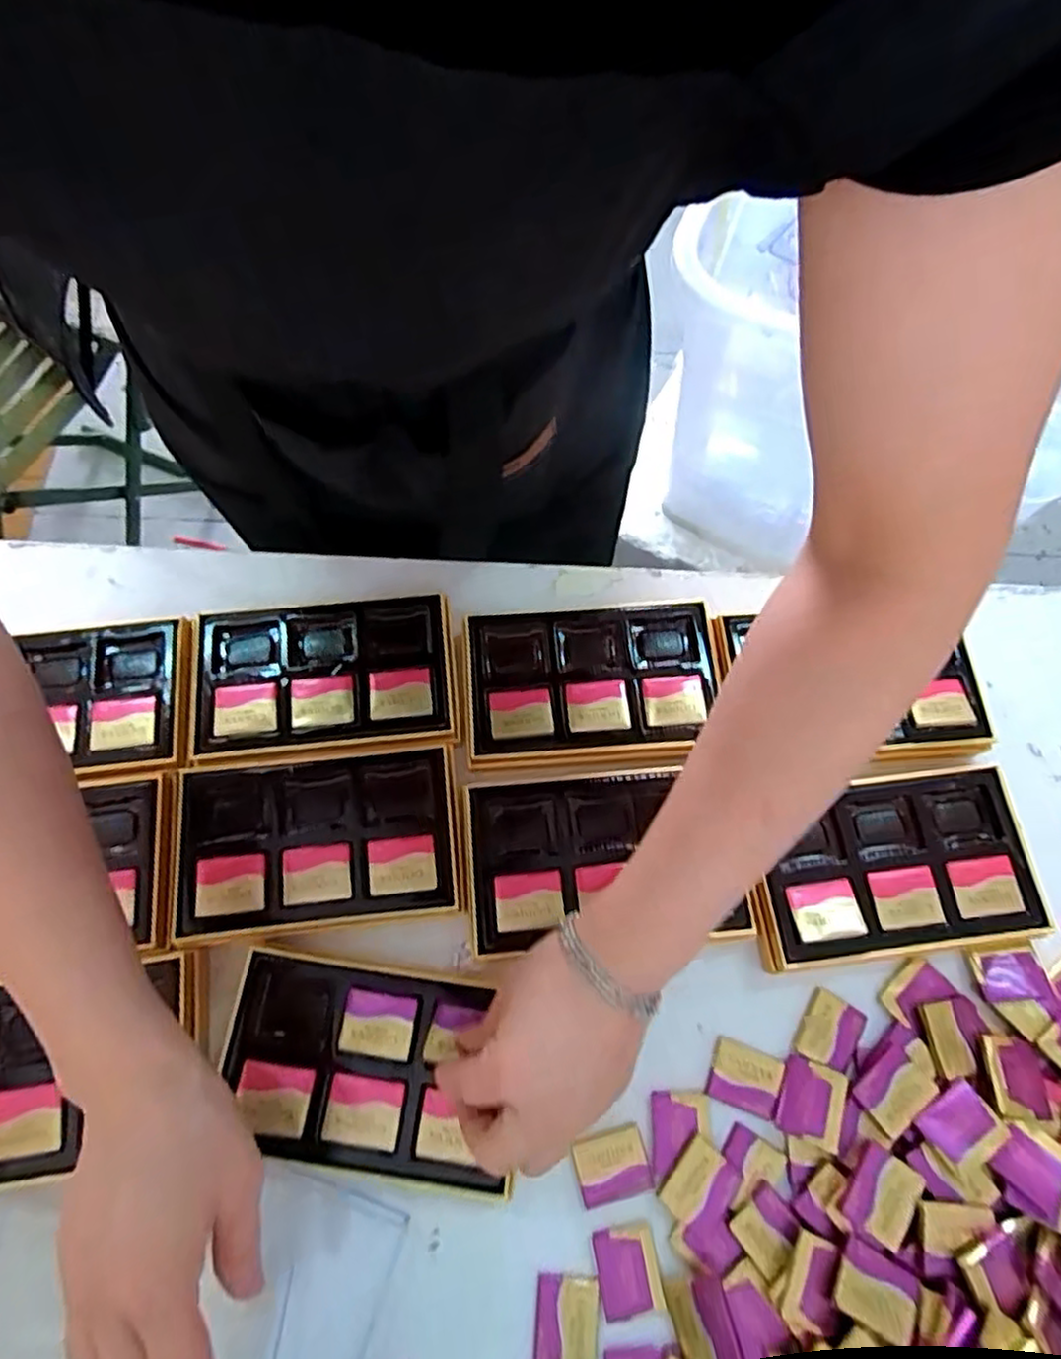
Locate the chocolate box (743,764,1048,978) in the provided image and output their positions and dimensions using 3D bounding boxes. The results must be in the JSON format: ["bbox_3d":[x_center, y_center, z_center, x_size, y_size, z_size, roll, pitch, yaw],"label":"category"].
[{"bbox_3d":[0.216,0.113,0.438,0.164,0.031,0.103,-6,69,-4],"label":"chocolate box"}]

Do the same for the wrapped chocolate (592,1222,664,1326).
[{"bbox_3d":[0.051,0.312,0.375,0.032,0.004,0.038,-11,70,-6],"label":"wrapped chocolate"}]

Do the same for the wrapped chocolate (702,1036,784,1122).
[{"bbox_3d":[0.123,0.228,0.408,0.037,0.007,0.034,20,70,6],"label":"wrapped chocolate"}]

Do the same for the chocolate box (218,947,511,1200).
[{"bbox_3d":[-0.092,0.210,0.389,0.148,0.024,0.102,8,69,1],"label":"chocolate box"}]

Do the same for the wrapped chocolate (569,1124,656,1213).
[{"bbox_3d":[0.044,0.267,0.390,0.039,0.005,0.033,-14,70,-7],"label":"wrapped chocolate"}]

